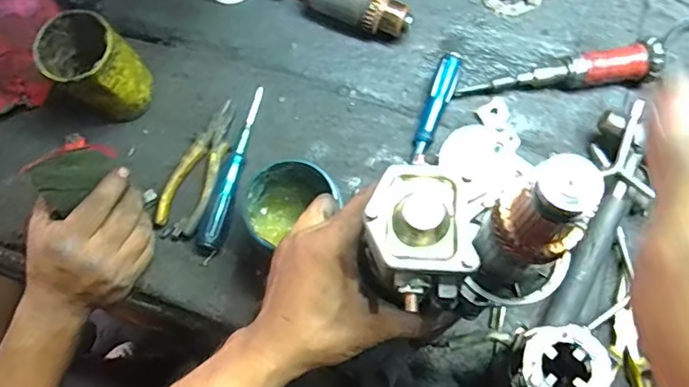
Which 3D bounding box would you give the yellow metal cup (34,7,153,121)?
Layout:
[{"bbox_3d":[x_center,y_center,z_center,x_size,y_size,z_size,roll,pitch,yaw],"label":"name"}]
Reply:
[{"bbox_3d":[-0.255,-0.128,0.577,0.076,0.114,0.078,0,72,0],"label":"yellow metal cup"}]

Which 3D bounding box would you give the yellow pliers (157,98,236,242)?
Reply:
[{"bbox_3d":[-0.152,-0.029,0.594,0.050,0.009,0.149,20,73,7],"label":"yellow pliers"}]

